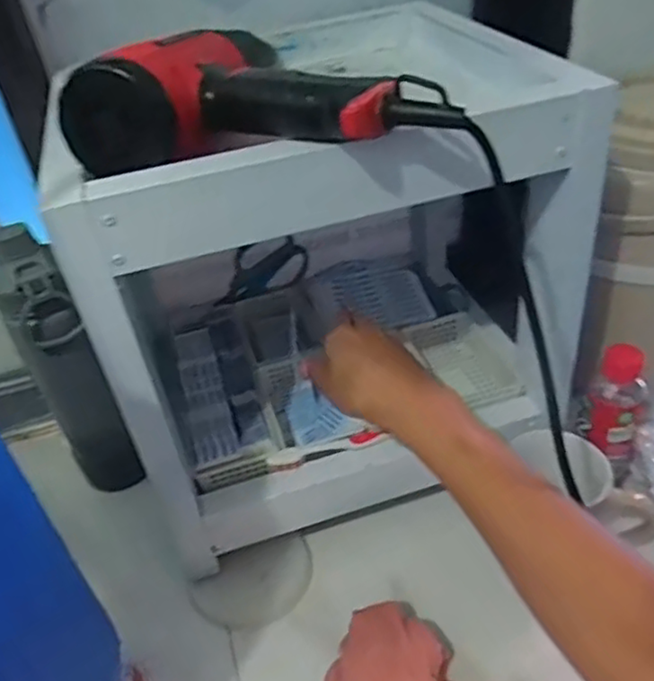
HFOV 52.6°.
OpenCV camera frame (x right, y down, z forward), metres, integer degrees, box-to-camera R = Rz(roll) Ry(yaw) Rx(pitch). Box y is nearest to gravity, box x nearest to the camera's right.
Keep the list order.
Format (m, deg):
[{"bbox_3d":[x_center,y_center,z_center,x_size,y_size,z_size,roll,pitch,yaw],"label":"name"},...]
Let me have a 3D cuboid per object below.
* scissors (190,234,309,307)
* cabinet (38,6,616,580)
[{"bbox_3d":[-0.085,-0.071,0.745,0.132,0.066,0.017,-31,41,-2],"label":"scissors"},{"bbox_3d":[-0.008,-0.088,0.608,0.382,0.314,0.354,-16,39,-11],"label":"cabinet"}]

